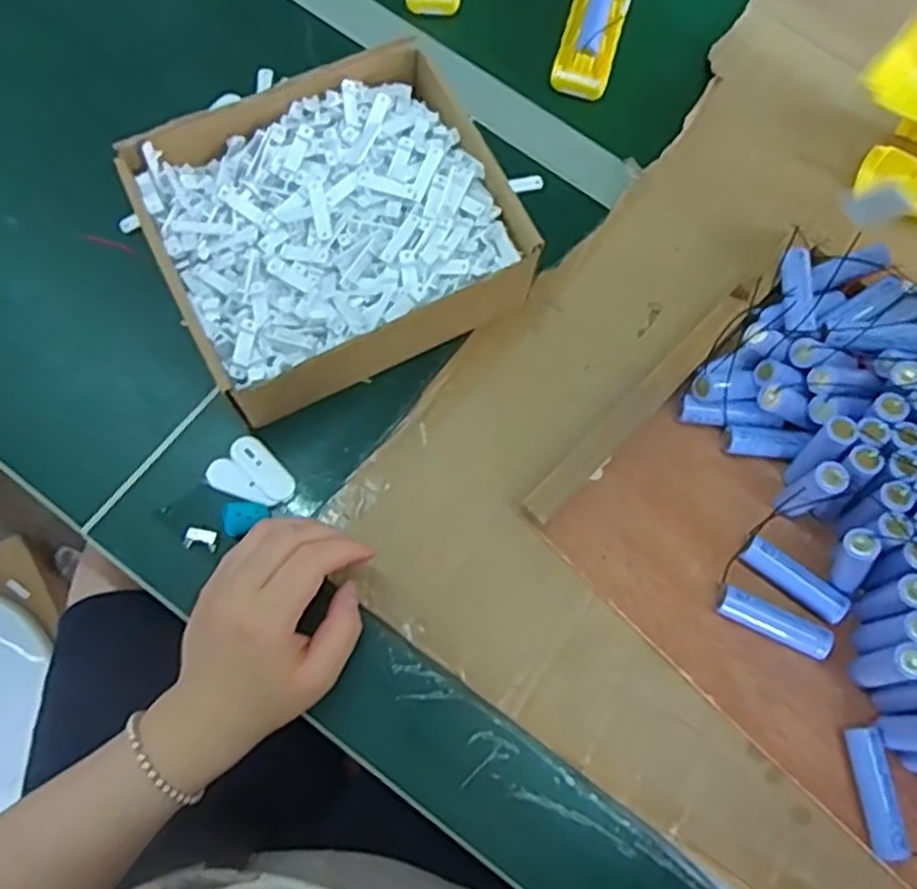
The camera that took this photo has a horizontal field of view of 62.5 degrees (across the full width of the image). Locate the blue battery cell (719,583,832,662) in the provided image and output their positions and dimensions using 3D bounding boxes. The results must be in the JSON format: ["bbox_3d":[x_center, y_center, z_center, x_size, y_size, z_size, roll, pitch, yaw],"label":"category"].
[{"bbox_3d":[0.187,0.105,0.447,0.067,0.013,0.022,26,71,5],"label":"blue battery cell"}]

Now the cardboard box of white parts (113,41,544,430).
[{"bbox_3d":[-0.082,-0.139,0.493,0.216,0.069,0.183,-25,75,-12],"label":"cardboard box of white parts"}]

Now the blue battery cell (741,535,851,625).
[{"bbox_3d":[0.202,0.082,0.456,0.066,0.016,0.019,37,73,8],"label":"blue battery cell"}]

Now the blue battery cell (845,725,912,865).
[{"bbox_3d":[0.231,0.193,0.419,0.018,0.020,0.066,-3,72,-5],"label":"blue battery cell"}]

